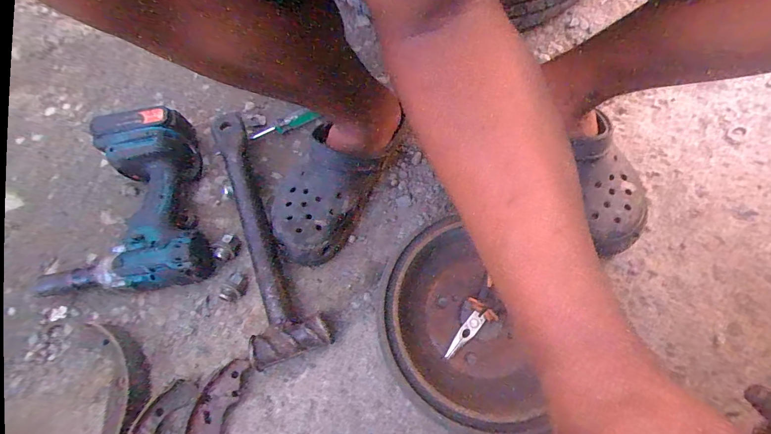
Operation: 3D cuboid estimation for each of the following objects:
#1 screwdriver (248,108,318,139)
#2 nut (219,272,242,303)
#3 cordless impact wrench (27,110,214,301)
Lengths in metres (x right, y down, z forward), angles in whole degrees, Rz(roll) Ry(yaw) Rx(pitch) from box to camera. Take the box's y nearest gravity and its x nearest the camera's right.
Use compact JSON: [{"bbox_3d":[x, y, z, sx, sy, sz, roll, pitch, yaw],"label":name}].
[{"bbox_3d":[-0.153,-0.141,0.580,0.104,0.015,0.022,-30,72,-9],"label":"screwdriver"},{"bbox_3d":[-0.195,0.090,0.490,0.020,0.019,0.036,14,71,7],"label":"nut"},{"bbox_3d":[-0.349,-0.013,0.499,0.222,0.075,0.239,-16,70,-4],"label":"cordless impact wrench"}]

